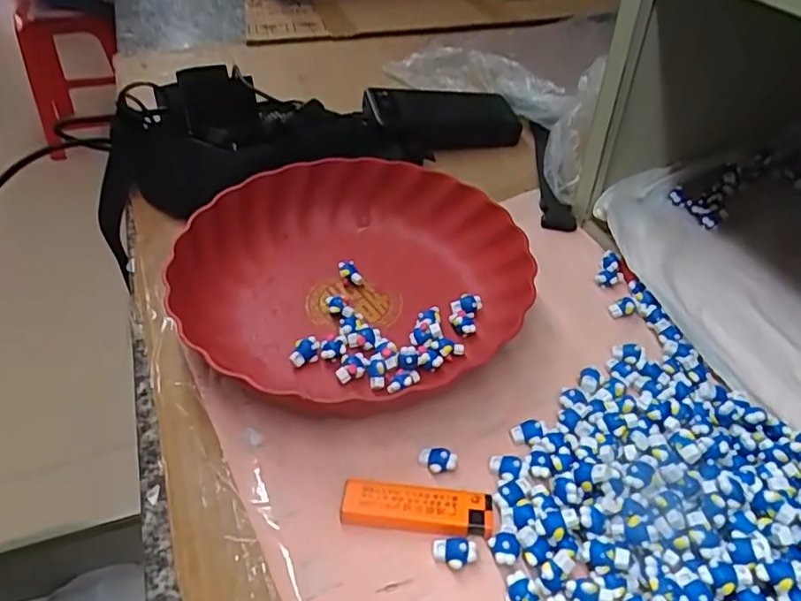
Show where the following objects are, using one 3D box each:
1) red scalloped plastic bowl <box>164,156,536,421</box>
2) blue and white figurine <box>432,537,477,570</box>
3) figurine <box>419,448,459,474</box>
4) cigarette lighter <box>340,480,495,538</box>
[{"bbox_3d":[-0.036,-0.024,0.435,0.242,0.037,0.223,-1,44,1],"label":"red scalloped plastic bowl"},{"bbox_3d":[0.028,0.128,0.305,0.022,0.010,0.014,6,45,7],"label":"blue and white figurine"},{"bbox_3d":[0.021,0.092,0.345,0.023,0.012,0.012,14,47,15],"label":"figurine"},{"bbox_3d":[0.009,0.112,0.322,0.079,0.011,0.023,5,45,6],"label":"cigarette lighter"}]

